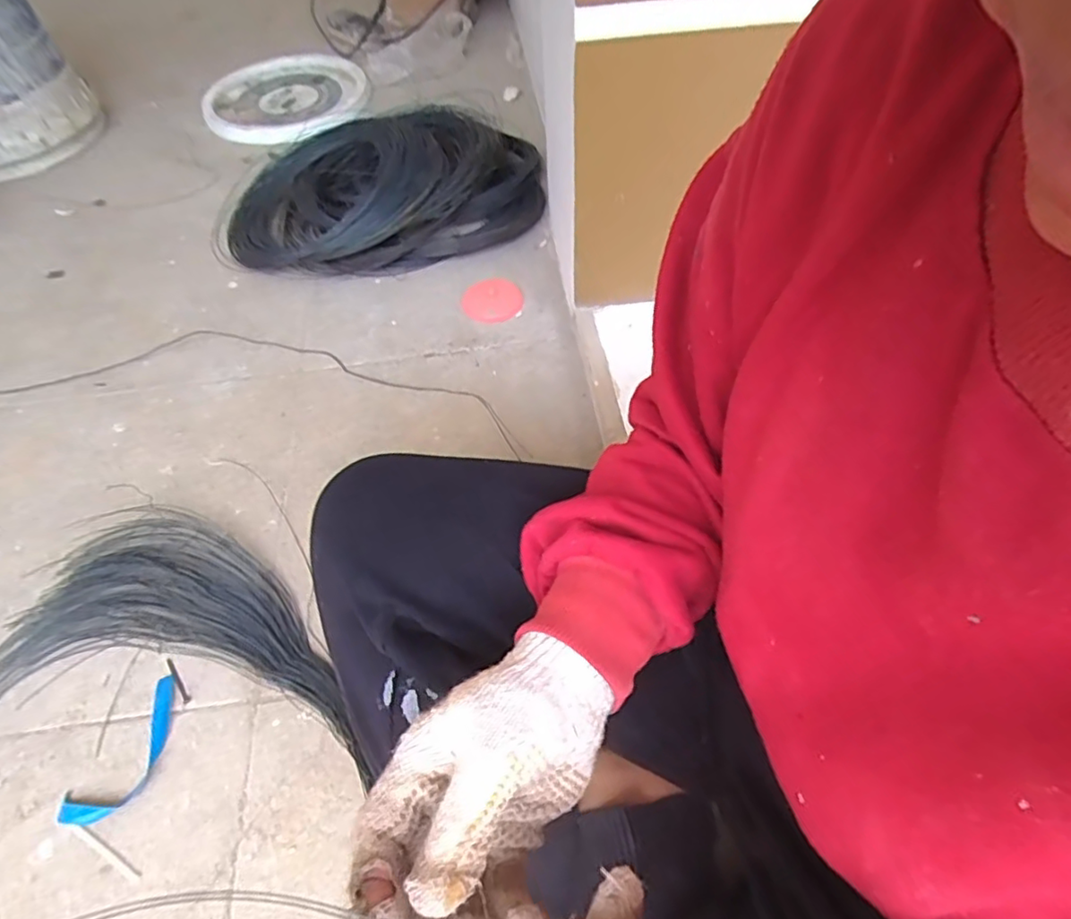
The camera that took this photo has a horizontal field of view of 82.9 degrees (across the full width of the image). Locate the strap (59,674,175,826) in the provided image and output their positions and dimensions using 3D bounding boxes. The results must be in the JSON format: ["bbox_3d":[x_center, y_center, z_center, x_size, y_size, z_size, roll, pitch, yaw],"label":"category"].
[{"bbox_3d":[-0.324,0.235,0.484,0.043,0.010,0.114,23,61,16],"label":"strap"}]

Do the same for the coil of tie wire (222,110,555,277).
[{"bbox_3d":[-0.213,-0.384,0.863,0.448,0.093,0.316,-18,58,-9],"label":"coil of tie wire"}]

